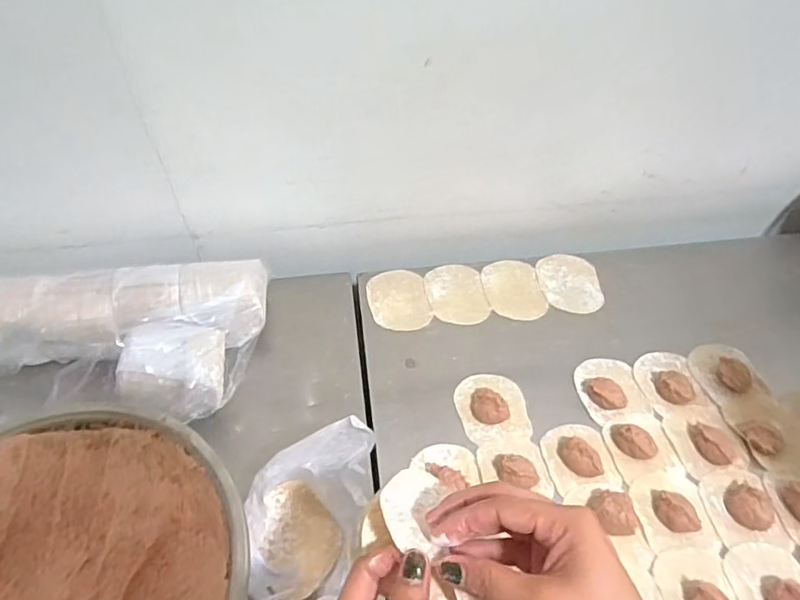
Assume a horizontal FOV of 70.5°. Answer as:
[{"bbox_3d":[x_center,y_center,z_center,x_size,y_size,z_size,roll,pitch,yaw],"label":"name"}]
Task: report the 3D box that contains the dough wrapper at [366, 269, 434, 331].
[{"bbox_3d":[-0.002,-0.001,0.706,0.073,0.004,0.093,-10,53,-7],"label":"dough wrapper"}]

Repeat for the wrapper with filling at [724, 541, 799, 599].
[{"bbox_3d":[0.335,0.253,0.496,0.073,0.021,0.081,-13,54,-10],"label":"wrapper with filling"}]

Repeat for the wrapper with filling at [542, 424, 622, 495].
[{"bbox_3d":[0.183,0.156,0.574,0.067,0.022,0.070,-9,53,-7],"label":"wrapper with filling"}]

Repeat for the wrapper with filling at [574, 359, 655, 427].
[{"bbox_3d":[0.233,0.093,0.625,0.070,0.019,0.076,-14,54,-11],"label":"wrapper with filling"}]

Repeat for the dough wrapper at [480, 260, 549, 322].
[{"bbox_3d":[0.142,-0.012,0.712,0.072,0.010,0.088,-8,53,-6],"label":"dough wrapper"}]

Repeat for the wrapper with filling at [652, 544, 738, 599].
[{"bbox_3d":[0.265,0.256,0.492,0.065,0.021,0.081,-7,53,-5],"label":"wrapper with filling"}]

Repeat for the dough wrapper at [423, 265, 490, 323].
[{"bbox_3d":[0.070,-0.010,0.707,0.071,0.004,0.097,-7,53,-6],"label":"dough wrapper"}]

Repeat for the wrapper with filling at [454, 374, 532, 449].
[{"bbox_3d":[0.100,0.111,0.610,0.073,0.023,0.083,-11,53,-8],"label":"wrapper with filling"}]

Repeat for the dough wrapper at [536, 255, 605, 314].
[{"bbox_3d":[0.216,-0.021,0.720,0.076,0.004,0.090,-1,53,-4],"label":"dough wrapper"}]

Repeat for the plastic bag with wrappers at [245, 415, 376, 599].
[{"bbox_3d":[-0.082,0.195,0.494,0.106,0.095,0.163,14,54,10],"label":"plastic bag with wrappers"}]

